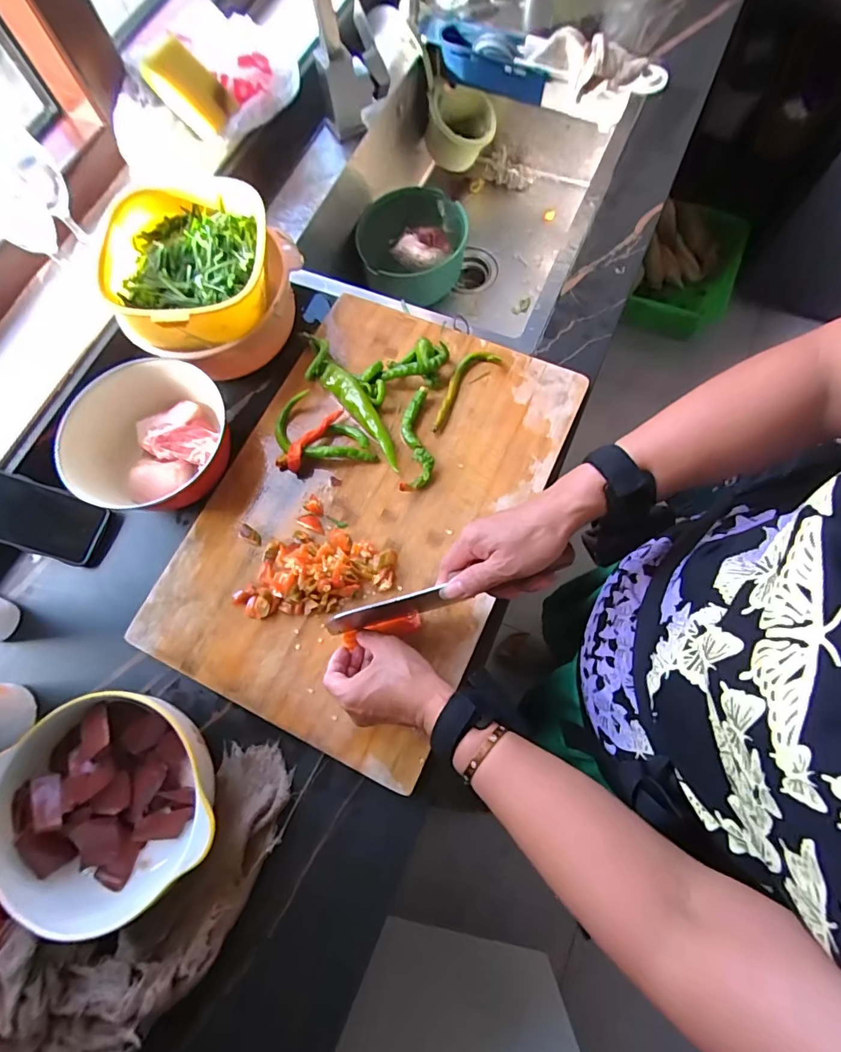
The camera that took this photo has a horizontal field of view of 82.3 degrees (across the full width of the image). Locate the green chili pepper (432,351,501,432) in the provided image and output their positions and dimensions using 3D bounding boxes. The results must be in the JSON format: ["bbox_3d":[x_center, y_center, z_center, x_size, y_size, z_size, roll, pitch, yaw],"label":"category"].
[{"bbox_3d":[0.045,-0.166,0.571,0.037,0.010,0.124,39,77,11],"label":"green chili pepper"}]

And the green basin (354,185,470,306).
[{"bbox_3d":[-0.014,-0.497,0.860,0.182,0.112,0.183,0,73,0],"label":"green basin"}]

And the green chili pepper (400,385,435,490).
[{"bbox_3d":[-0.004,-0.098,0.547,0.035,0.018,0.127,0,73,0],"label":"green chili pepper"}]

